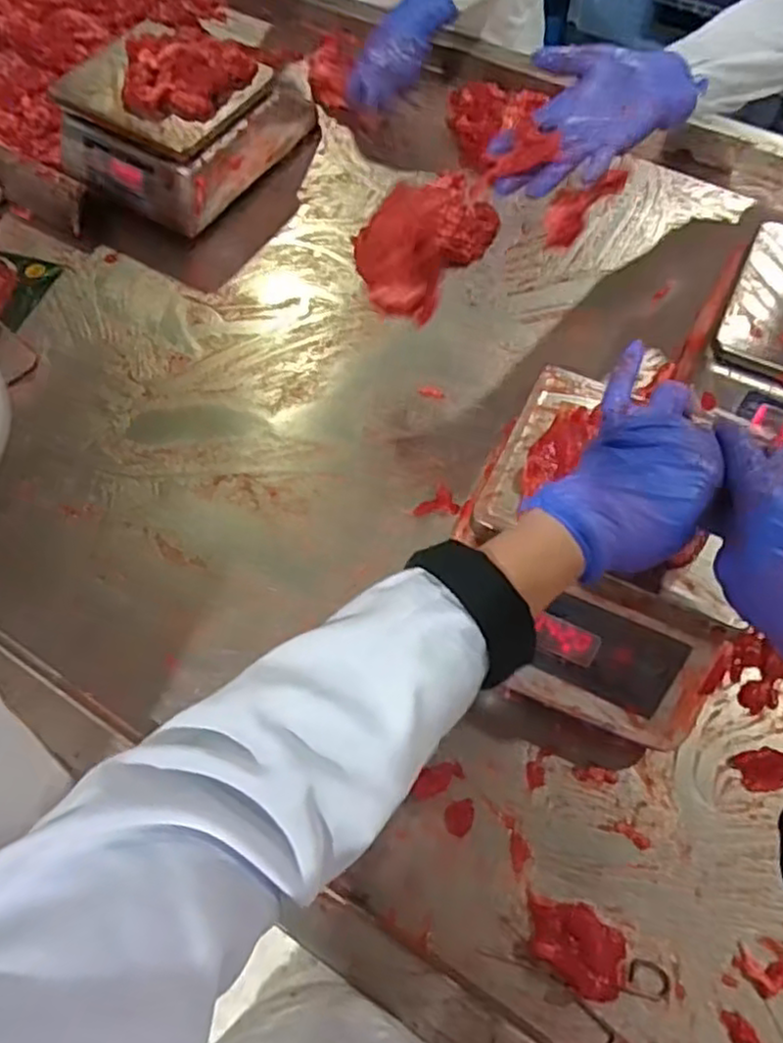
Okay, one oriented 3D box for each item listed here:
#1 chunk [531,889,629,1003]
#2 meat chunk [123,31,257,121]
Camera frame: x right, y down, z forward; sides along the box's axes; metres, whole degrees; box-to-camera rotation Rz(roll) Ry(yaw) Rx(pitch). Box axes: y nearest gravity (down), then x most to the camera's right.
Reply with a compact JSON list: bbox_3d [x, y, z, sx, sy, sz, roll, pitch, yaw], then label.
[{"bbox_3d":[0.135,0.309,0.512,0.077,0.022,0.049,32,70,16],"label":"chunk"},{"bbox_3d":[-0.260,-0.538,0.836,0.158,0.039,0.126,14,66,9],"label":"meat chunk"}]

